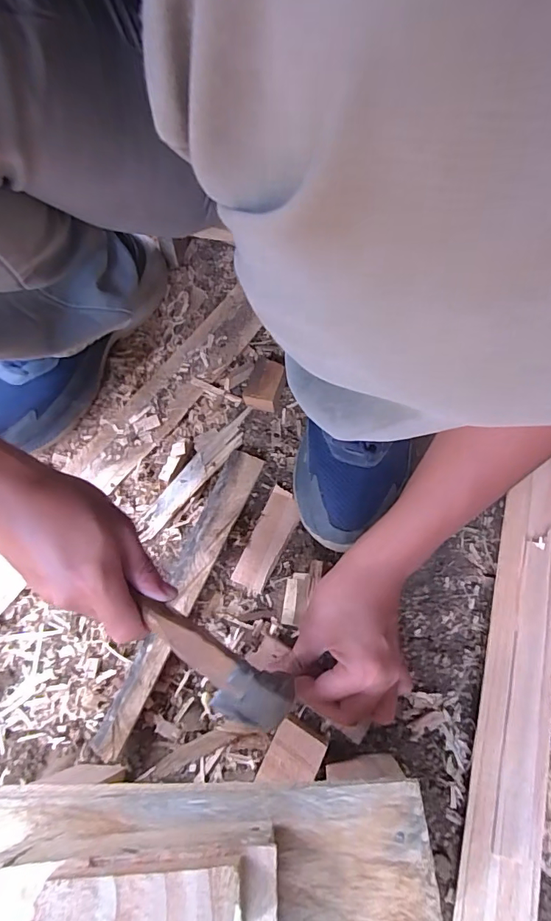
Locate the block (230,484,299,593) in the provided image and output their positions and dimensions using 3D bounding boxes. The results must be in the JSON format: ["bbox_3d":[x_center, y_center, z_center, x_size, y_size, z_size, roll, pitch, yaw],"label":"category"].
[{"bbox_3d":[-0.006,0.075,0.448,0.035,0.006,0.102,24,73,7],"label":"block"}]

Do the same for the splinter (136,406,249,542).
[{"bbox_3d":[-0.085,0.008,0.476,0.040,0.006,0.165,35,75,10],"label":"splinter"}]

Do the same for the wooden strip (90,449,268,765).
[{"bbox_3d":[-0.085,0.118,0.425,0.033,0.016,0.281,24,73,7],"label":"wooden strip"}]

